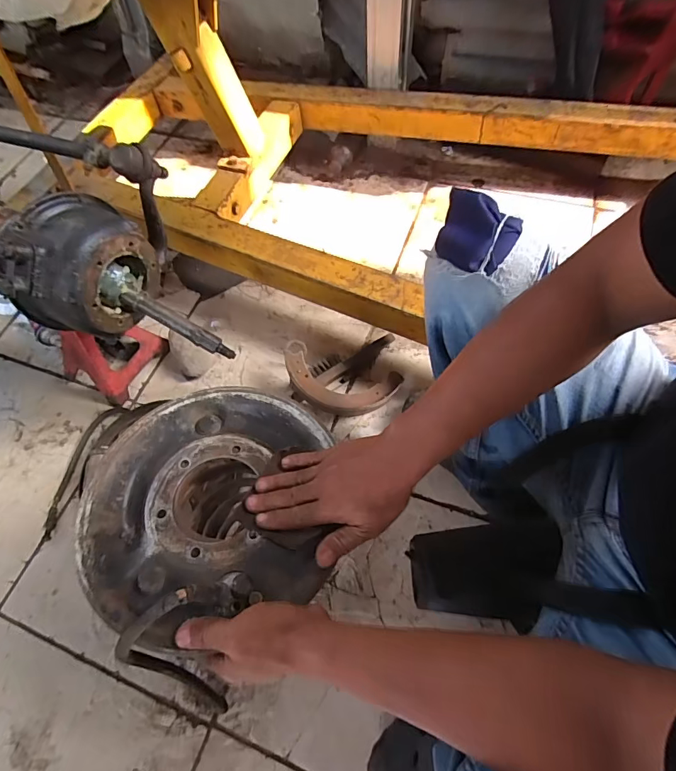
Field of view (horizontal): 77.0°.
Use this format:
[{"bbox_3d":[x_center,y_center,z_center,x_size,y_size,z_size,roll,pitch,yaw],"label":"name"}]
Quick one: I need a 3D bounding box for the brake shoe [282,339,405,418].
[{"bbox_3d":[0.001,-0.001,0.820,0.226,0.065,0.107,12,62,12],"label":"brake shoe"}]

